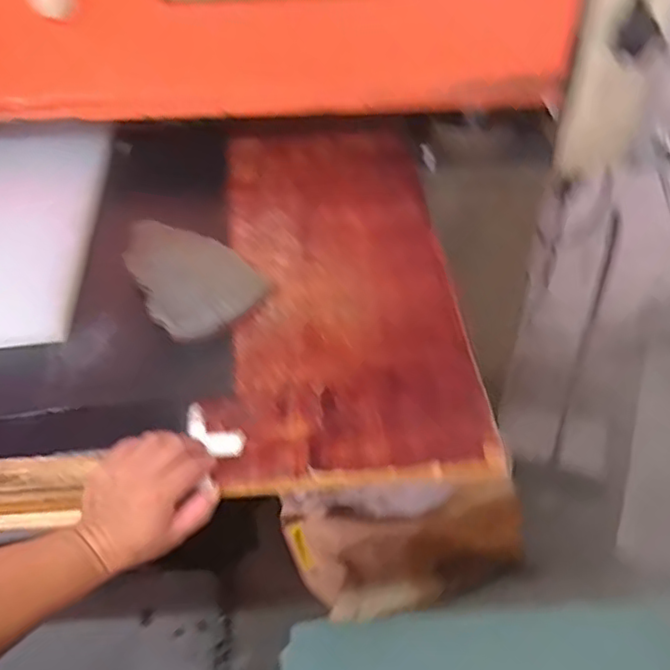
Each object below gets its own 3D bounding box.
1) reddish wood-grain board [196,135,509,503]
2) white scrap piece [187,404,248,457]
[{"bbox_3d":[0.000,-0.080,0.761,0.251,0.032,0.589,-4,44,-3],"label":"reddish wood-grain board"},{"bbox_3d":[-0.111,0.089,0.591,0.069,0.015,0.028,29,52,32],"label":"white scrap piece"}]

